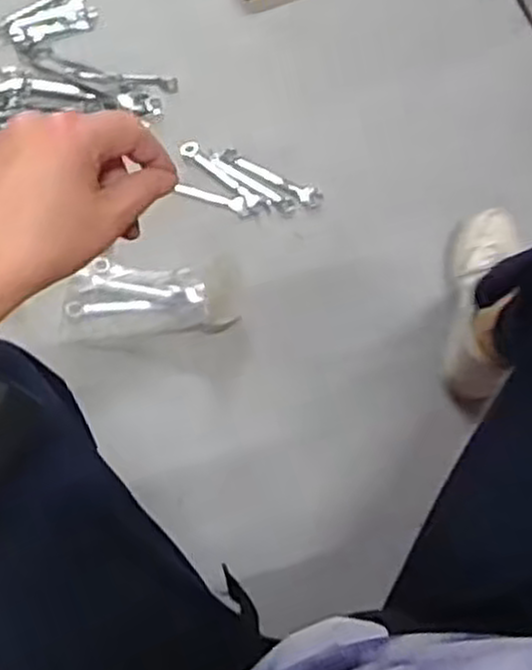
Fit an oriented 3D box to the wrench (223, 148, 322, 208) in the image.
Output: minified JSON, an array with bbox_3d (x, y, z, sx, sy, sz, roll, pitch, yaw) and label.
[{"bbox_3d":[0.009,-0.217,1.093,0.144,0.015,0.030,30,70,12],"label":"wrench"}]

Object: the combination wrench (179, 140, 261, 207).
[{"bbox_3d":[-0.064,-0.219,1.089,0.135,0.011,0.028,42,72,16],"label":"combination wrench"}]

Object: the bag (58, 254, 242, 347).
[{"bbox_3d":[-0.140,-0.044,0.984,0.214,0.028,0.108,-5,66,-3],"label":"bag"}]

